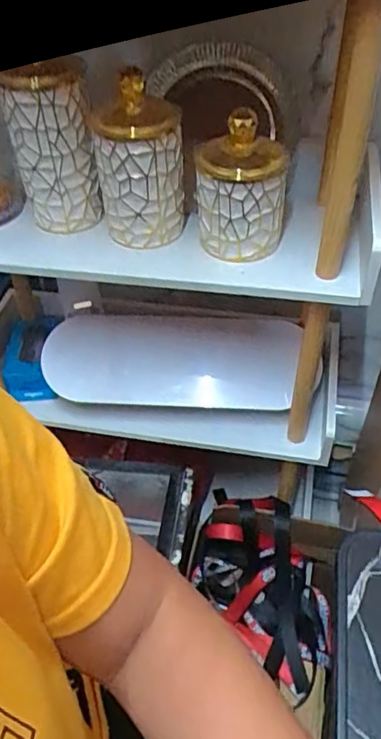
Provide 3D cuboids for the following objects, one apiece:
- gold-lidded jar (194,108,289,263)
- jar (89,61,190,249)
[{"bbox_3d":[0.061,-0.227,0.695,0.106,0.142,0.127,0,45,4],"label":"gold-lidded jar"},{"bbox_3d":[-0.064,-0.265,0.719,0.108,0.178,0.125,-7,45,-4],"label":"jar"}]

